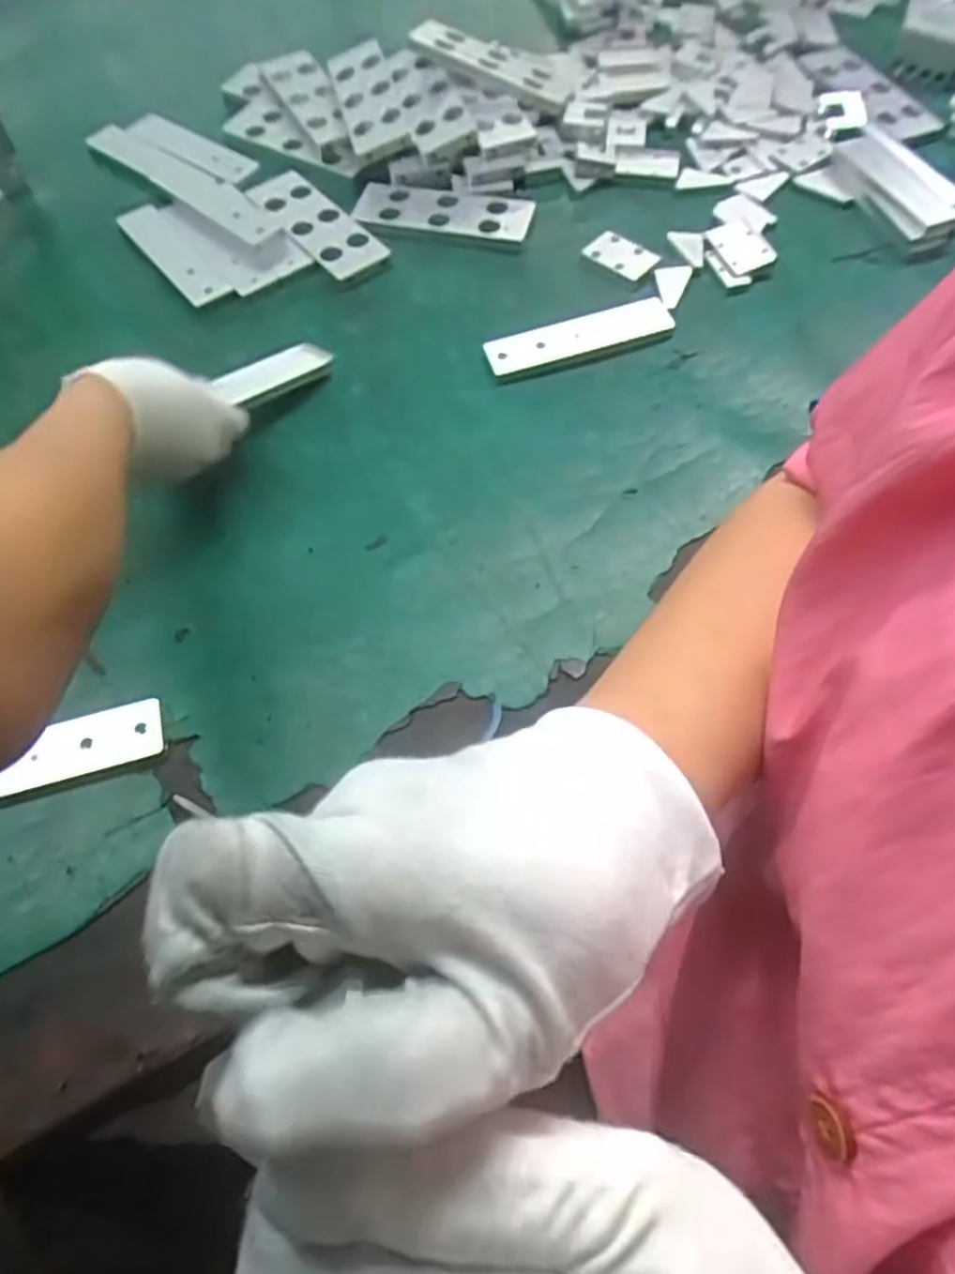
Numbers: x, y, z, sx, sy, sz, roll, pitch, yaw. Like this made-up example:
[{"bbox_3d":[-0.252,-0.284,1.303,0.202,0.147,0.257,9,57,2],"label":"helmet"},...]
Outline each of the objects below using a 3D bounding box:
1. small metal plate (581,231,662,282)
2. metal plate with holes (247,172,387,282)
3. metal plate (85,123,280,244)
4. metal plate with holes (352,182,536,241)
[{"bbox_3d":[0.128,-0.339,0.660,0.059,0.007,0.036,33,81,2],"label":"small metal plate"},{"bbox_3d":[-0.148,-0.388,0.694,0.061,0.011,0.153,-36,69,-16],"label":"metal plate with holes"},{"bbox_3d":[-0.281,-0.446,0.722,0.246,0.011,0.045,38,70,17],"label":"metal plate"},{"bbox_3d":[-0.035,-0.402,0.703,0.175,0.010,0.059,13,67,14],"label":"metal plate with holes"}]

